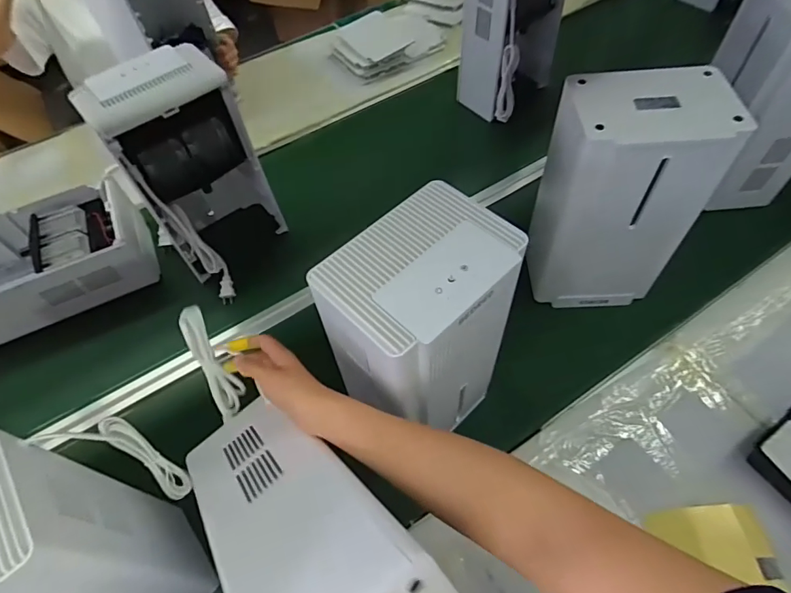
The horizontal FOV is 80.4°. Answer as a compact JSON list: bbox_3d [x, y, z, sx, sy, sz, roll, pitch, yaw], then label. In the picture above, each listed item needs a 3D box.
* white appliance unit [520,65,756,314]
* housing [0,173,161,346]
[{"bbox_3d":[0.326,-0.137,0.704,0.198,0.348,0.145,-4,48,0],"label":"white appliance unit"},{"bbox_3d":[-0.647,-0.073,0.849,0.356,0.127,0.197,-23,51,-16],"label":"housing"}]

